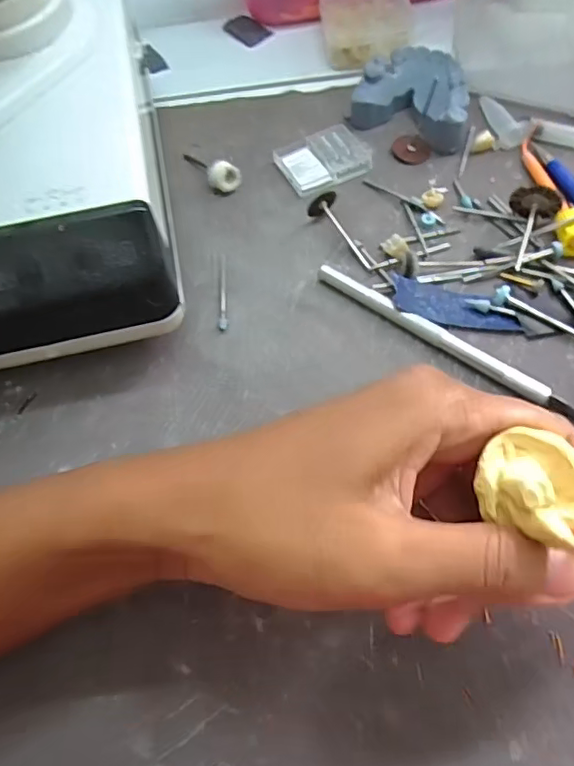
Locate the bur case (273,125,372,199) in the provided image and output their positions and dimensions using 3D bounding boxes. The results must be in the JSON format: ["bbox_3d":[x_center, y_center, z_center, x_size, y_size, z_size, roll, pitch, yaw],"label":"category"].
[{"bbox_3d":[0.021,-0.122,0.311,0.049,0.007,0.036,-25,63,-10],"label":"bur case"}]

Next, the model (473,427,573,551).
[{"bbox_3d":[0.082,0.033,0.159,0.055,0.027,0.032,10,62,9],"label":"model"}]

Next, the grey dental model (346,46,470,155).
[{"bbox_3d":[0.074,-0.161,0.318,0.064,0.023,0.053,21,64,14],"label":"grey dental model"}]

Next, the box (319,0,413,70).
[{"bbox_3d":[0.050,-0.224,0.358,0.054,0.019,0.055,-7,61,0],"label":"box"}]

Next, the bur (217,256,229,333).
[{"bbox_3d":[-0.031,-0.045,0.272,0.005,0.004,0.045,-5,61,0],"label":"bur"}]

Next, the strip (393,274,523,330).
[{"bbox_3d":[0.077,-0.037,0.260,0.055,0.005,0.022,10,59,-1],"label":"strip"}]

